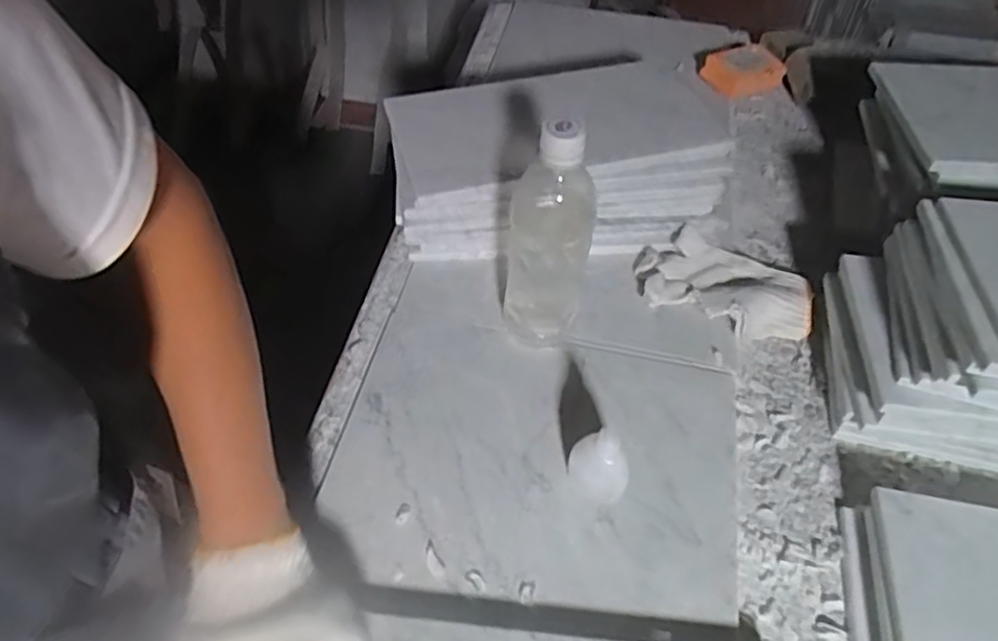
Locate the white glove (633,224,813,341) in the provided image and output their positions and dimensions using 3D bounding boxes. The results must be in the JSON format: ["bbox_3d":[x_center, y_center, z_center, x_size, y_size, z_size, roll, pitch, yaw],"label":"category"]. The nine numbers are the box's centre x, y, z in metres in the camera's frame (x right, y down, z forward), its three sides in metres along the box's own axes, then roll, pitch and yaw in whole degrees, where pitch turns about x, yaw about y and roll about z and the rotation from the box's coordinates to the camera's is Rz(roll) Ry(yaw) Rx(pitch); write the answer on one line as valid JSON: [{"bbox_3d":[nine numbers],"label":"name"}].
[{"bbox_3d":[0.210,-0.037,0.615,0.159,0.023,0.096,20,53,11],"label":"white glove"}]

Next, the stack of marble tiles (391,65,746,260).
[{"bbox_3d":[0.053,-0.158,0.658,0.318,0.095,0.199,-14,54,-14],"label":"stack of marble tiles"}]

